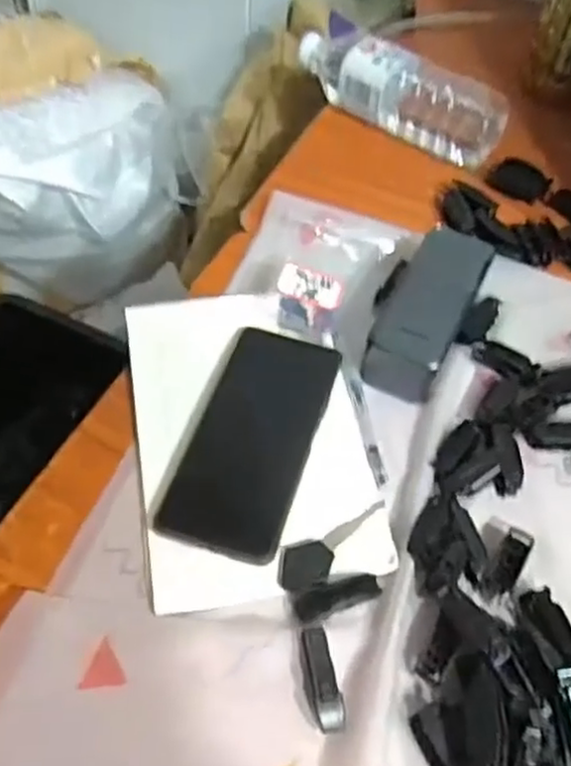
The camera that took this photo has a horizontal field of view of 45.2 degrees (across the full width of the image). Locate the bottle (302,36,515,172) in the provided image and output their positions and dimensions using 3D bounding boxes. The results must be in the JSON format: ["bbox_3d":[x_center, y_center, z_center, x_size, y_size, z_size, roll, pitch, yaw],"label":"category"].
[{"bbox_3d":[0.106,-0.278,0.648,0.209,0.062,0.060,26,61,13],"label":"bottle"}]

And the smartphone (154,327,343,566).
[{"bbox_3d":[-0.022,0.035,0.462,0.080,0.015,0.160,17,59,8],"label":"smartphone"}]

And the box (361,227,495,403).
[{"bbox_3d":[0.105,-0.053,0.507,0.060,0.044,0.126,24,60,12],"label":"box"}]

